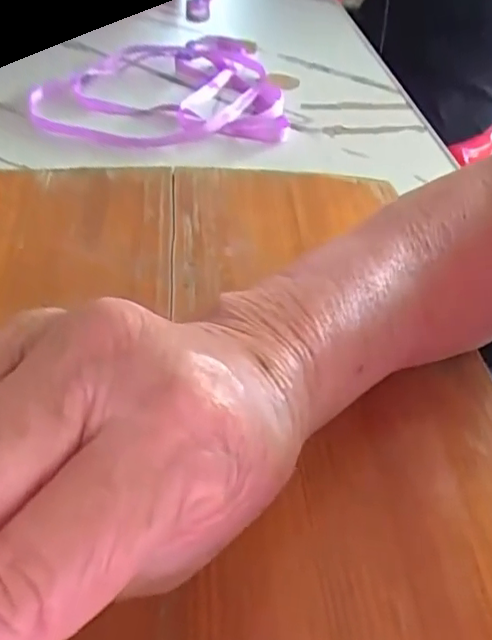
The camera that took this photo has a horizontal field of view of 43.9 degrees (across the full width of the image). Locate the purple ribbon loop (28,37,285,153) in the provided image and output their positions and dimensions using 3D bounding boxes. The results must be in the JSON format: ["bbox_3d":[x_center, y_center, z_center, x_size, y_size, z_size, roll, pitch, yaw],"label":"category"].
[{"bbox_3d":[-0.078,-0.213,0.557,0.207,0.027,0.211,-4,44,-5],"label":"purple ribbon loop"}]

